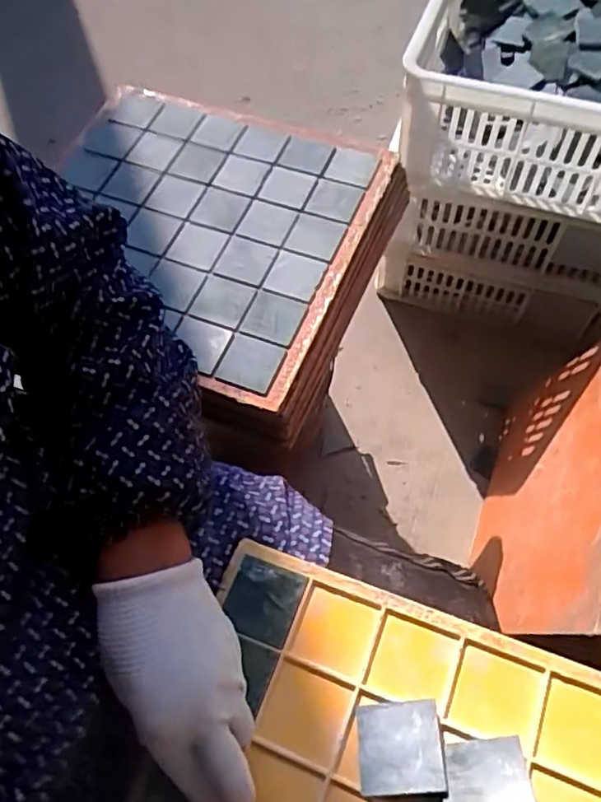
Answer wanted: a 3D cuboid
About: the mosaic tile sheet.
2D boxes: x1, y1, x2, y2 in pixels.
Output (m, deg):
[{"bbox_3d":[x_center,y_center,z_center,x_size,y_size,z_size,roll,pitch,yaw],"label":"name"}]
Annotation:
[{"bbox_3d":[-0.106,-0.177,0.628,0.313,0.014,0.308,21,73,9],"label":"mosaic tile sheet"}]

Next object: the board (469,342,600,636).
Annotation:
[{"bbox_3d":[0.311,0.107,0.793,0.013,0.352,0.365,21,73,-2],"label":"board"}]

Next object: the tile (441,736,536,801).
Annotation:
[{"bbox_3d":[0.106,0.220,0.355,0.049,0.004,0.048,-9,43,6],"label":"tile"}]

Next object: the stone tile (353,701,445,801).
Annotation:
[{"bbox_3d":[0.058,0.204,0.365,0.049,0.007,0.048,-12,46,15],"label":"stone tile"}]

